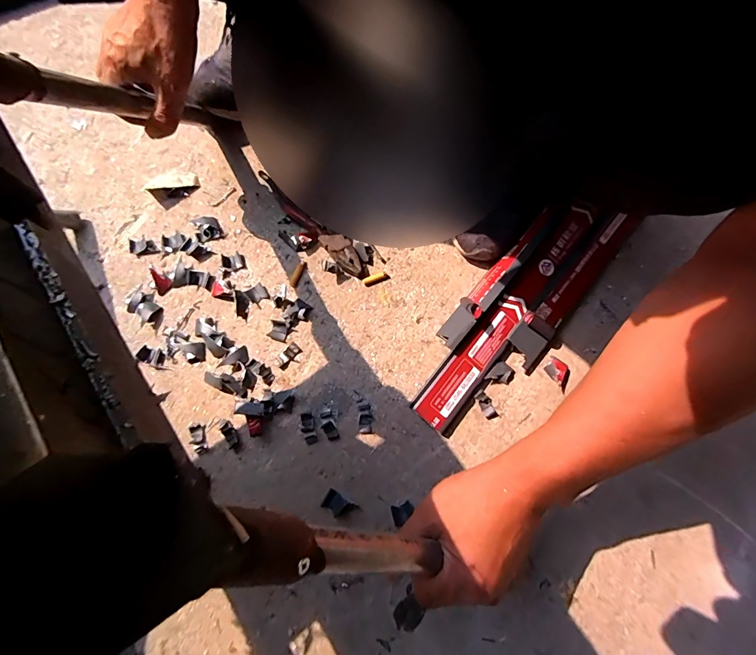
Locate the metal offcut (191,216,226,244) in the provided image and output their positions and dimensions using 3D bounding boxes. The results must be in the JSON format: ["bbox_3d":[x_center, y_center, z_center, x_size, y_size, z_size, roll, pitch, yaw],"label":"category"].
[{"bbox_3d":[-0.237,-0.136,0.550,0.035,0.007,0.039,-25,75,-7],"label":"metal offcut"}]

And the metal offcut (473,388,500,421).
[{"bbox_3d":[0.132,0.094,0.486,0.016,0.004,0.037,-26,75,-7],"label":"metal offcut"}]

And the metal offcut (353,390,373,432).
[{"bbox_3d":[-0.017,0.103,0.485,0.017,0.004,0.050,-8,73,-2],"label":"metal offcut"}]

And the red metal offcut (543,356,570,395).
[{"bbox_3d":[0.224,0.057,0.493,0.034,0.013,0.033,29,76,9],"label":"red metal offcut"}]

